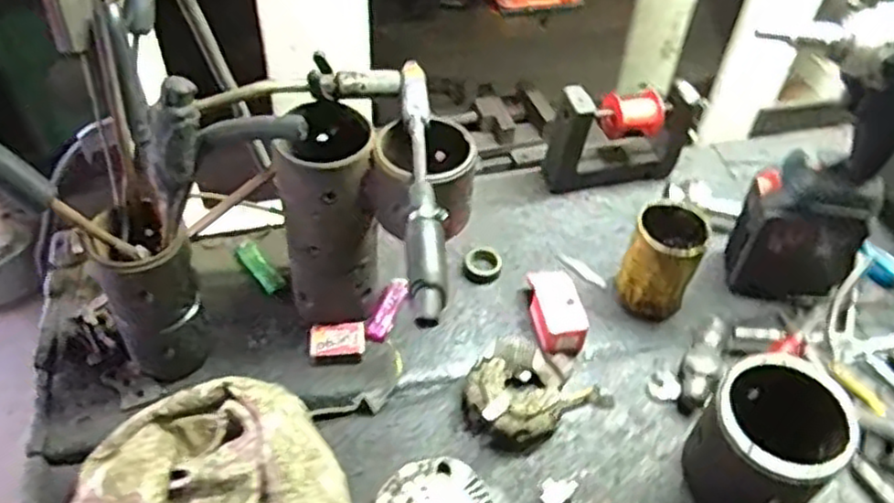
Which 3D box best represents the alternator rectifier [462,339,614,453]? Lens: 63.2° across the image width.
[{"bbox_3d":[0.082,0.139,0.713,0.125,0.038,0.114,30,53,23],"label":"alternator rectifier"}]

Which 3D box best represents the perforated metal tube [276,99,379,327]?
[{"bbox_3d":[-0.109,-0.027,0.703,0.093,0.212,0.086,-1,48,-4],"label":"perforated metal tube"}]

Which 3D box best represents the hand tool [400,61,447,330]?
[{"bbox_3d":[-0.020,-0.056,0.577,0.029,0.032,0.268,-1,48,-4],"label":"hand tool"}]

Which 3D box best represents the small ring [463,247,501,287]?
[{"bbox_3d":[0.041,0.014,0.832,0.039,0.020,0.047,10,48,6],"label":"small ring"}]

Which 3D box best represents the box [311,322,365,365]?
[{"bbox_3d":[-0.112,0.094,0.745,0.056,0.019,0.041,-7,48,-9],"label":"box"}]

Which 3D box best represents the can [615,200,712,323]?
[{"bbox_3d":[0.228,0.012,0.771,0.070,0.112,0.066,1,48,-2],"label":"can"}]

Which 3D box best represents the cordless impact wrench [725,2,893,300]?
[{"bbox_3d":[0.379,-0.080,0.723,0.165,0.319,0.072,2,47,-1],"label":"cordless impact wrench"}]

